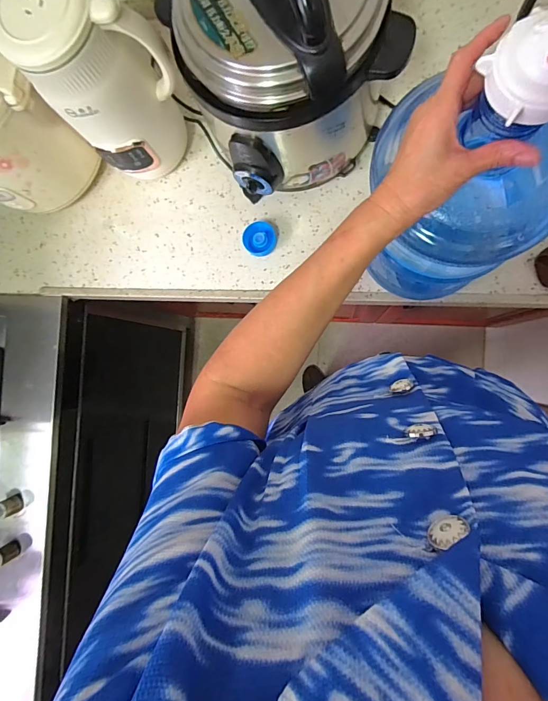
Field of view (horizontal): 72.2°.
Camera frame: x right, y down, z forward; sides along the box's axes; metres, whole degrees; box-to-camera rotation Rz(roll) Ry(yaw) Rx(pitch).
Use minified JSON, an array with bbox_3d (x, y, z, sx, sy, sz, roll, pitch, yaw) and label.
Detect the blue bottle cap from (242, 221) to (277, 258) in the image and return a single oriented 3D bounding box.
[{"bbox_3d":[-0.025,-0.197,0.665,0.058,0.028,0.052,0,90,6],"label":"blue bottle cap"}]

